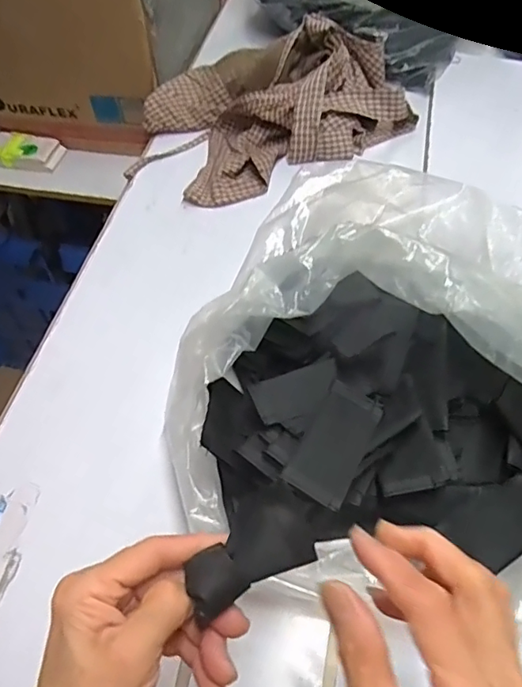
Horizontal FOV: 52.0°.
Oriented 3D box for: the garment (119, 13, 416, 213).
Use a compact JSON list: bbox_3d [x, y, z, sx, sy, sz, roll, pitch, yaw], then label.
[{"bbox_3d":[0.003,-0.340,0.746,0.368,0.100,0.230,-25,57,-17],"label":"garment"}]

